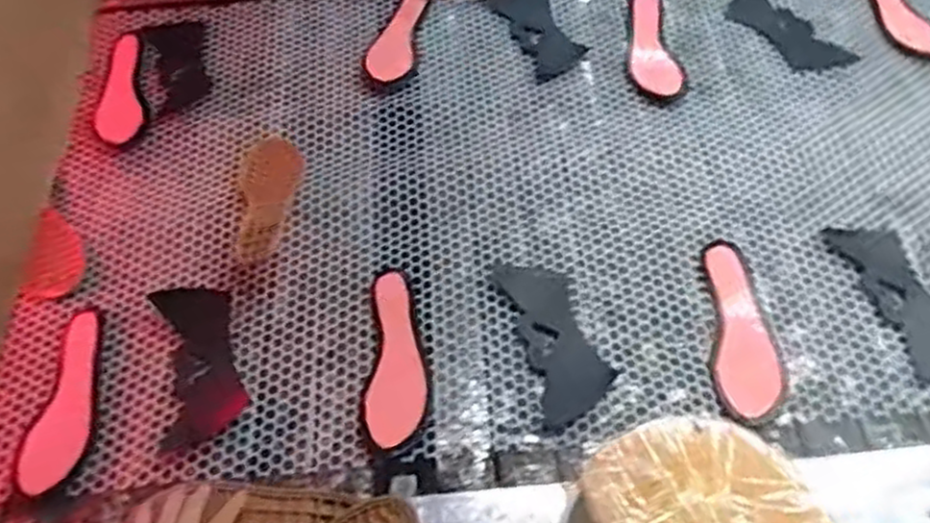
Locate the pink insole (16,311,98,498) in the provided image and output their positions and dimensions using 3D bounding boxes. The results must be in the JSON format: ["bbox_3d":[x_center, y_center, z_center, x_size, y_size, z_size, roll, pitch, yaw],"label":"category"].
[{"bbox_3d":[-0.466,0.165,0.887,0.060,0.013,0.211,15,58,-15],"label":"pink insole"}]

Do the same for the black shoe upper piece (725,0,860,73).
[{"bbox_3d":[0.489,-0.354,1.156,0.093,0.006,0.204,-30,63,-16],"label":"black shoe upper piece"}]

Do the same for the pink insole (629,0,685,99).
[{"bbox_3d":[0.289,-0.344,1.131,0.082,0.042,0.231,4,57,6],"label":"pink insole"}]

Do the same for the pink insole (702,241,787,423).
[{"bbox_3d":[0.325,0.073,0.878,0.075,0.019,0.232,4,57,6],"label":"pink insole"}]

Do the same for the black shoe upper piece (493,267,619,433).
[{"bbox_3d":[0.106,0.088,0.884,0.085,0.005,0.209,-14,55,-6],"label":"black shoe upper piece"}]

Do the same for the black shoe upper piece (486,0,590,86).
[{"bbox_3d":[0.114,-0.364,1.170,0.089,0.012,0.191,-21,58,-11],"label":"black shoe upper piece"}]

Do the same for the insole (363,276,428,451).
[{"bbox_3d":[-0.078,0.106,0.878,0.066,0.013,0.221,-3,56,2],"label":"insole"}]

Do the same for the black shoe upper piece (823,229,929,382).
[{"bbox_3d":[0.525,0.038,0.897,0.087,0.008,0.210,-14,57,-6],"label":"black shoe upper piece"}]

